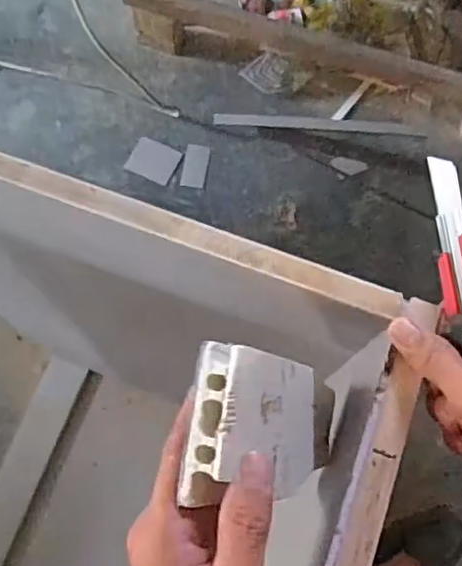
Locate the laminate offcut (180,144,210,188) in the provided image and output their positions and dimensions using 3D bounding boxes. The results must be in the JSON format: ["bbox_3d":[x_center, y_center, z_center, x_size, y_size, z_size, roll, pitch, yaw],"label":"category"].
[{"bbox_3d":[-0.087,-0.286,1.478,0.058,0.004,0.103,10,91,4],"label":"laminate offcut"}]

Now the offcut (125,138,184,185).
[{"bbox_3d":[-0.189,-0.299,1.476,0.116,0.006,0.093,25,88,3],"label":"offcut"}]

